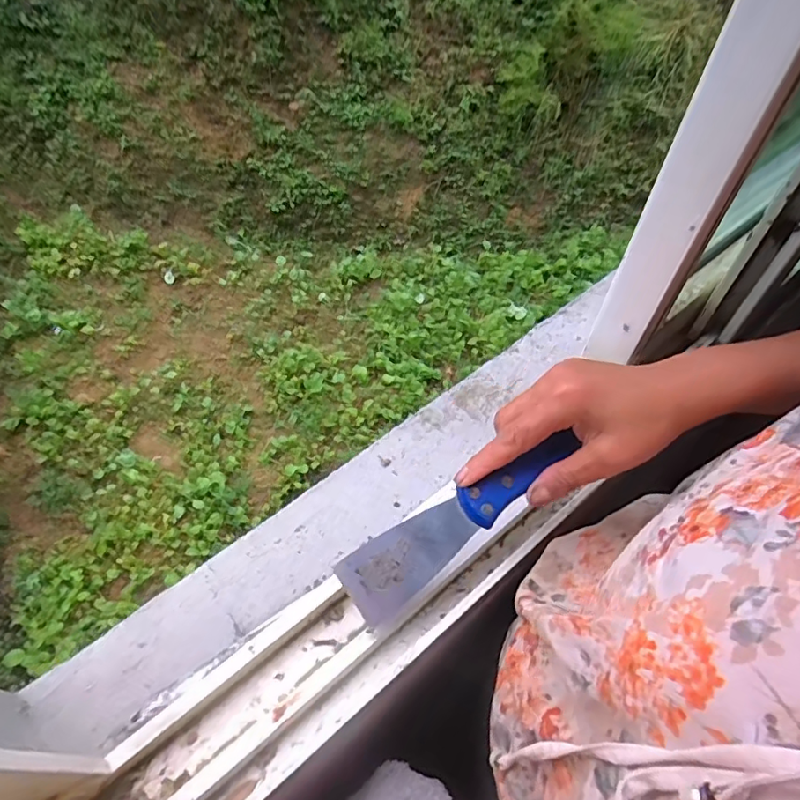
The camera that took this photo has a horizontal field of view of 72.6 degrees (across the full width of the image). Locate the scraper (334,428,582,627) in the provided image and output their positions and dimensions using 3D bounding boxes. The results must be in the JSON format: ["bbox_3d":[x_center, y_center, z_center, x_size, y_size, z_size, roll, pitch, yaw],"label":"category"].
[{"bbox_3d":[0.039,0.080,0.366,0.175,0.023,0.042,-37,61,3],"label":"scraper"}]

